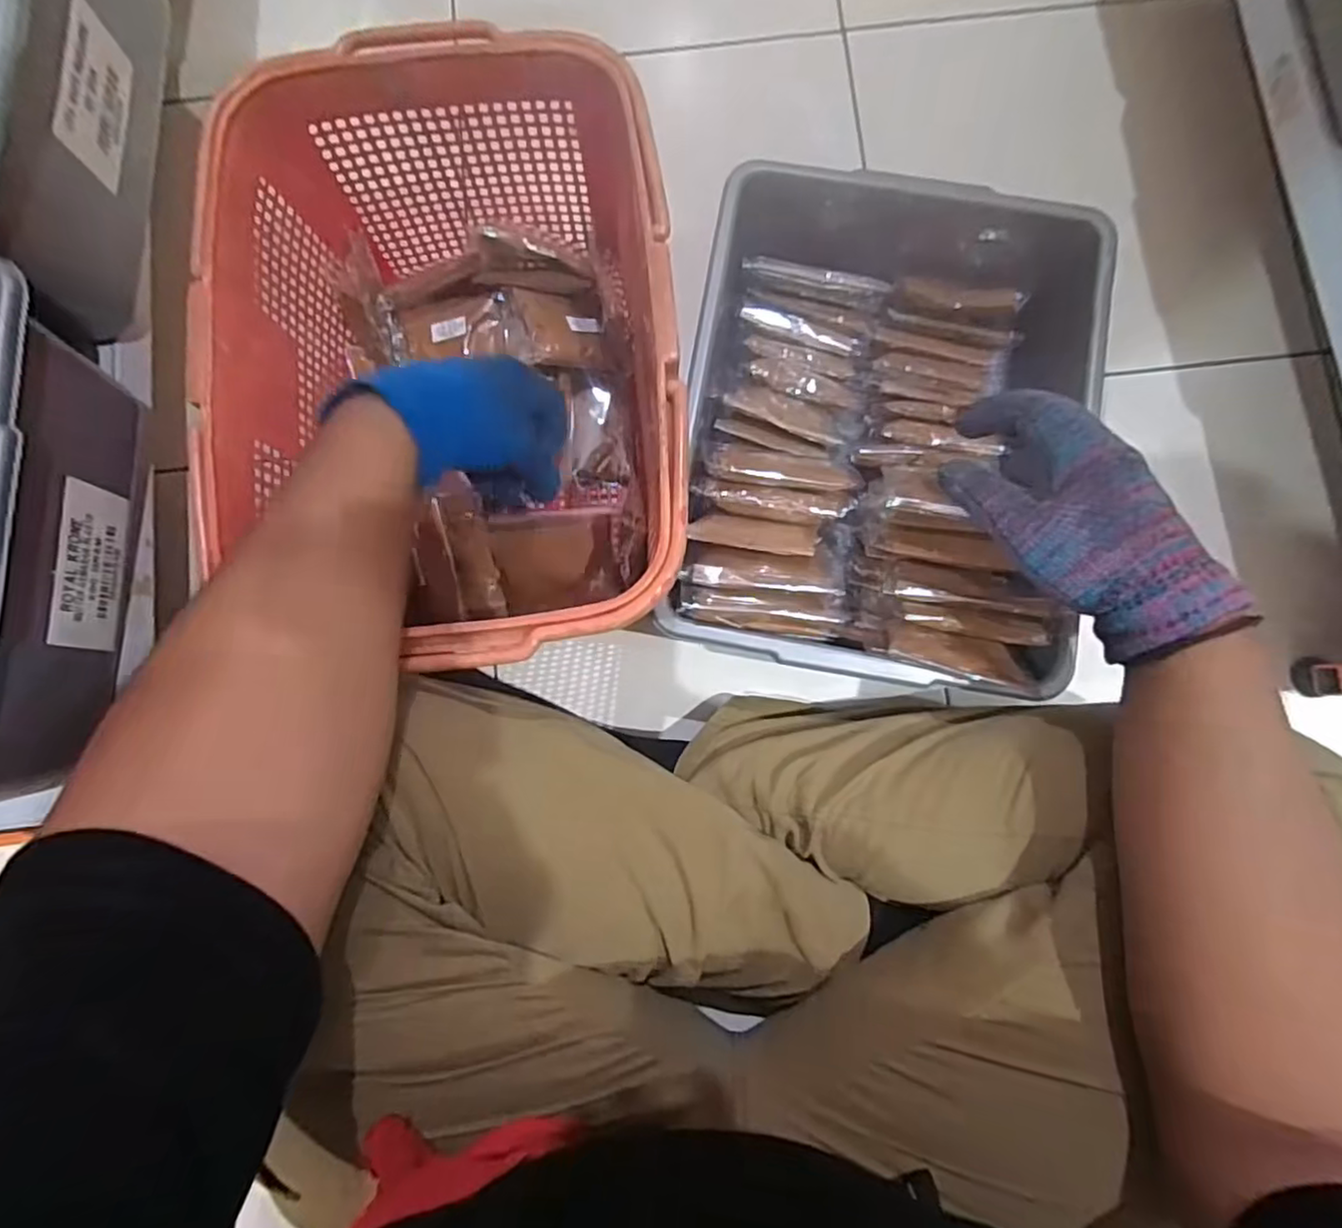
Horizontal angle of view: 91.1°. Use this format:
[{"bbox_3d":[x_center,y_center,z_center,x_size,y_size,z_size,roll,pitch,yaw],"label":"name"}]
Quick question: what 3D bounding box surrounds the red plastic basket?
[{"bbox_3d":[-0.143,-0.161,0.507,0.289,0.214,0.402,-5,83,0],"label":"red plastic basket"}]

